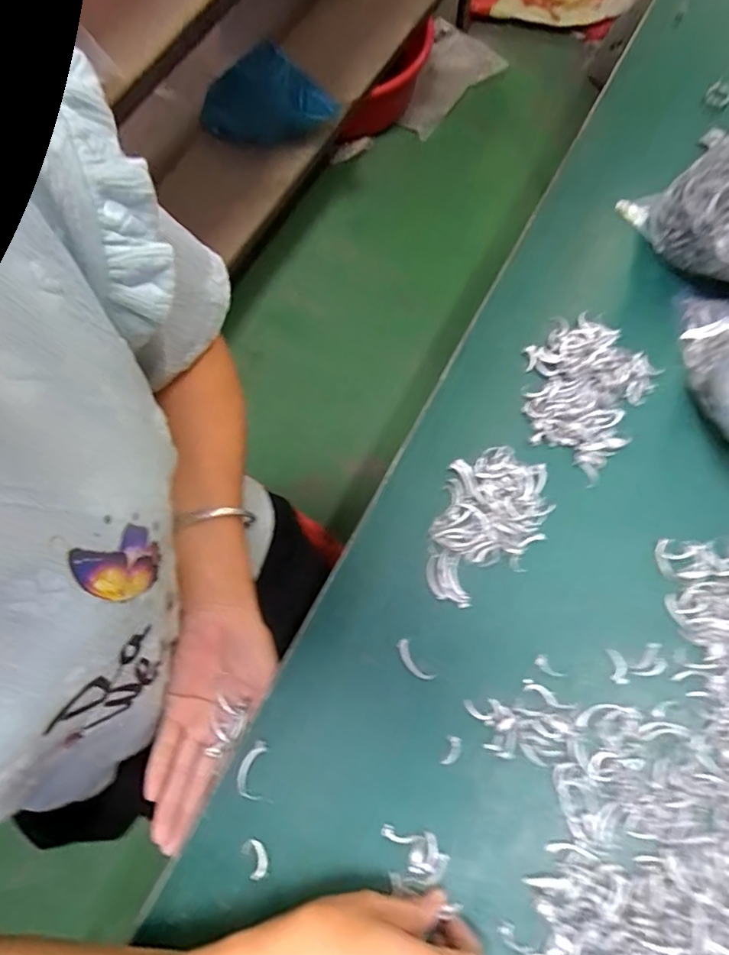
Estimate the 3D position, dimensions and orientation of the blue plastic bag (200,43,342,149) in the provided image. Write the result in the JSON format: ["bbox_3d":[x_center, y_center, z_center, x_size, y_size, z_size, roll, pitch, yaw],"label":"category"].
[{"bbox_3d":[-0.195,-0.775,1.075,0.286,0.181,0.084,15,74,6],"label":"blue plastic bag"}]

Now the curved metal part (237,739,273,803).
[{"bbox_3d":[-0.069,0.183,0.331,0.020,0.004,0.034,-4,72,0],"label":"curved metal part"}]

